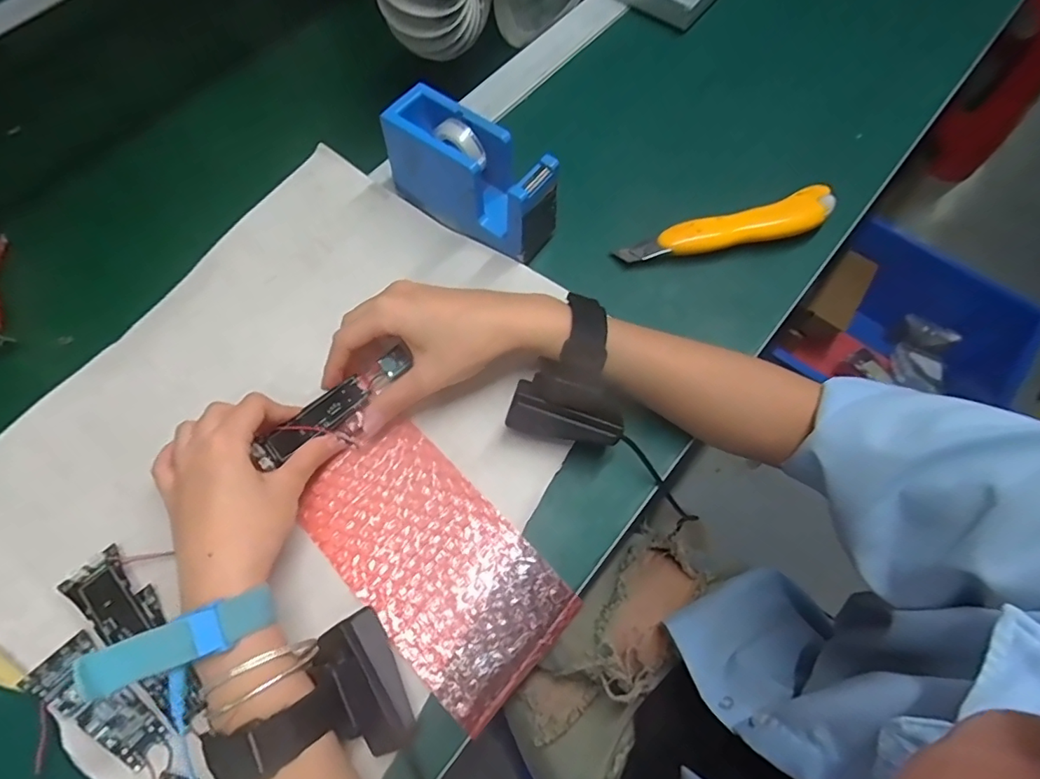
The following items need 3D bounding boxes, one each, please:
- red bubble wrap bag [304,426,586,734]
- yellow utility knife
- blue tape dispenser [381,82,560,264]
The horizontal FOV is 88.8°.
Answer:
[{"bbox_3d":[-0.054,0.104,0.330,0.094,0.012,0.174,-42,74,-16],"label":"red bubble wrap bag"},{"bbox_3d":[0.164,-0.123,0.417,0.167,0.029,0.036,-16,69,-7],"label":"yellow utility knife"},{"bbox_3d":[-0.037,-0.158,0.399,0.129,0.075,0.046,34,71,12],"label":"blue tape dispenser"}]

